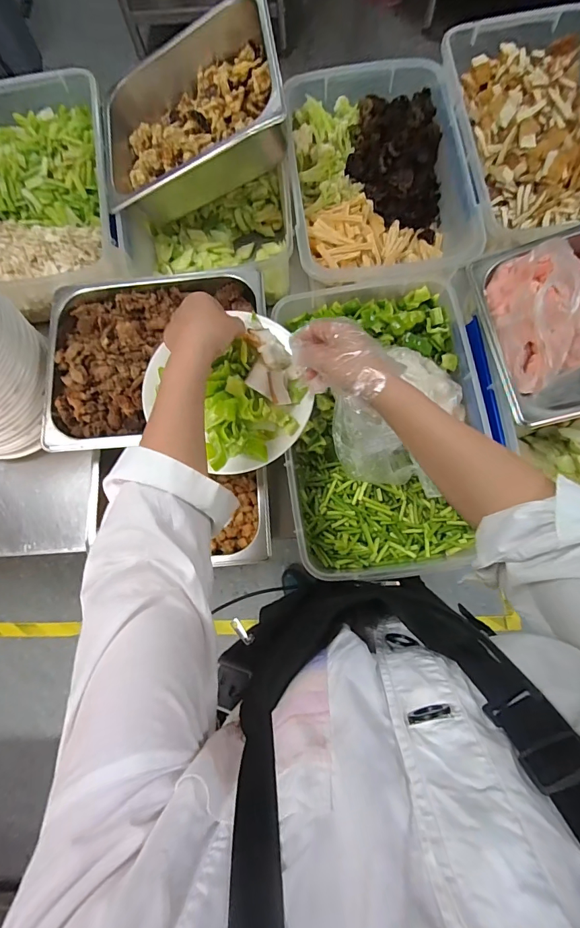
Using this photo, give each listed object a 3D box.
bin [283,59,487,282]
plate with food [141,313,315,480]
[{"bbox_3d":[0.134,-0.472,0.676,0.269,0.106,0.355,-7,77,-3],"label":"bin"},{"bbox_3d":[-0.060,-0.091,0.514,0.176,0.052,0.174,0,77,-2],"label":"plate with food"}]

